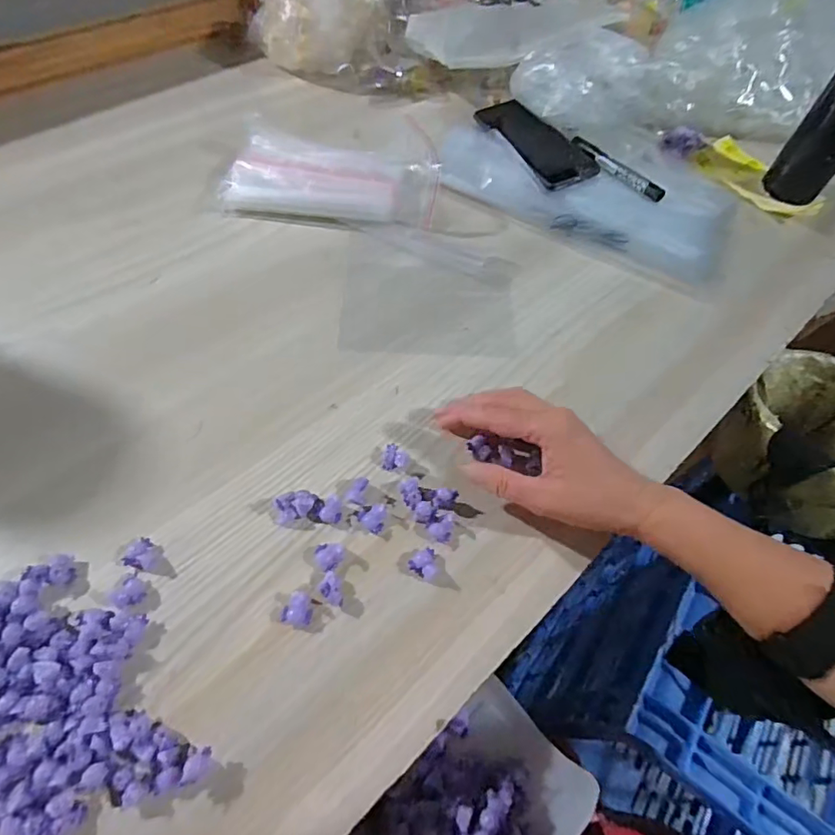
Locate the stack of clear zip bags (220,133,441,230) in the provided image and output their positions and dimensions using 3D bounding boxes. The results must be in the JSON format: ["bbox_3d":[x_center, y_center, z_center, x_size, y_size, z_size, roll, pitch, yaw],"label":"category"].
[{"bbox_3d":[-0.083,-0.243,0.518,0.206,0.040,0.099,9,58,1],"label":"stack of clear zip bags"}]

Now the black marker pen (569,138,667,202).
[{"bbox_3d":[0.230,-0.290,0.597,0.018,0.010,0.133,-31,66,-20],"label":"black marker pen"}]

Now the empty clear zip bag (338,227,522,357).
[{"bbox_3d":[0.011,-0.120,0.481,0.156,0.004,0.152,3,59,-1],"label":"empty clear zip bag"}]

